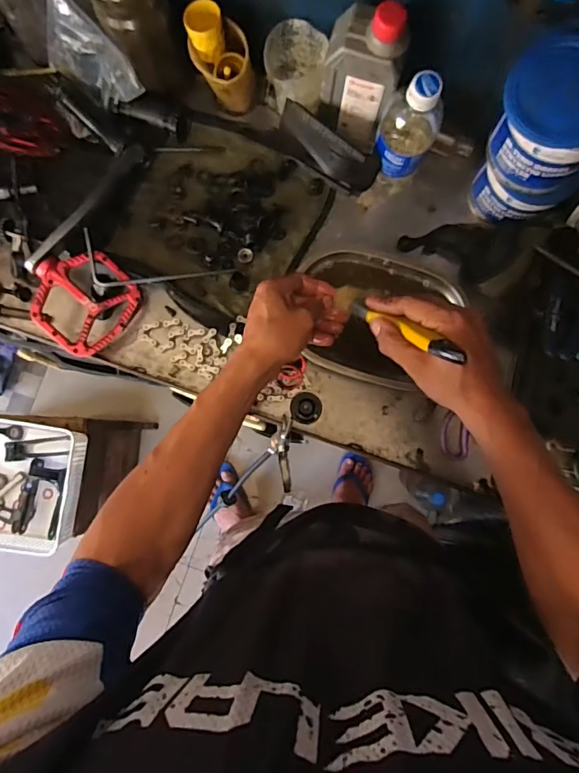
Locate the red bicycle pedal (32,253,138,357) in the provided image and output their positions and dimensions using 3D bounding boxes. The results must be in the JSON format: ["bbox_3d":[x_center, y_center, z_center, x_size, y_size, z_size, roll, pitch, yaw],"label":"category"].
[{"bbox_3d":[-0.244,-0.103,0.583,0.112,0.016,0.110,-44,101,-9],"label":"red bicycle pedal"}]

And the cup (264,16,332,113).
[{"bbox_3d":[0.005,-0.362,0.581,0.071,0.085,0.072,0,85,0],"label":"cup"}]

